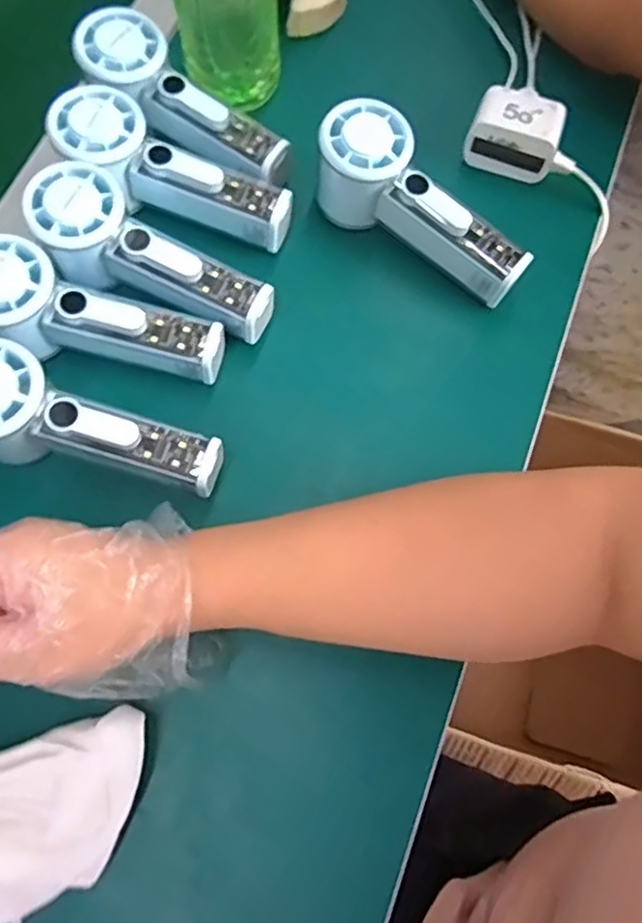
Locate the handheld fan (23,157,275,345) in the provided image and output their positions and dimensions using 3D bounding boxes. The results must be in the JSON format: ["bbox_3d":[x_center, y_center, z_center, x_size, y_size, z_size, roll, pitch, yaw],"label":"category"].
[{"bbox_3d":[-0.104,-0.123,0.394,0.155,0.035,0.055,28,74,-6],"label":"handheld fan"}]

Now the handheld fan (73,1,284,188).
[{"bbox_3d":[-0.092,-0.238,0.426,0.153,0.035,0.051,36,75,-4],"label":"handheld fan"}]

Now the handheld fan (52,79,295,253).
[{"bbox_3d":[-0.095,-0.184,0.410,0.158,0.043,0.054,26,73,-9],"label":"handheld fan"}]

